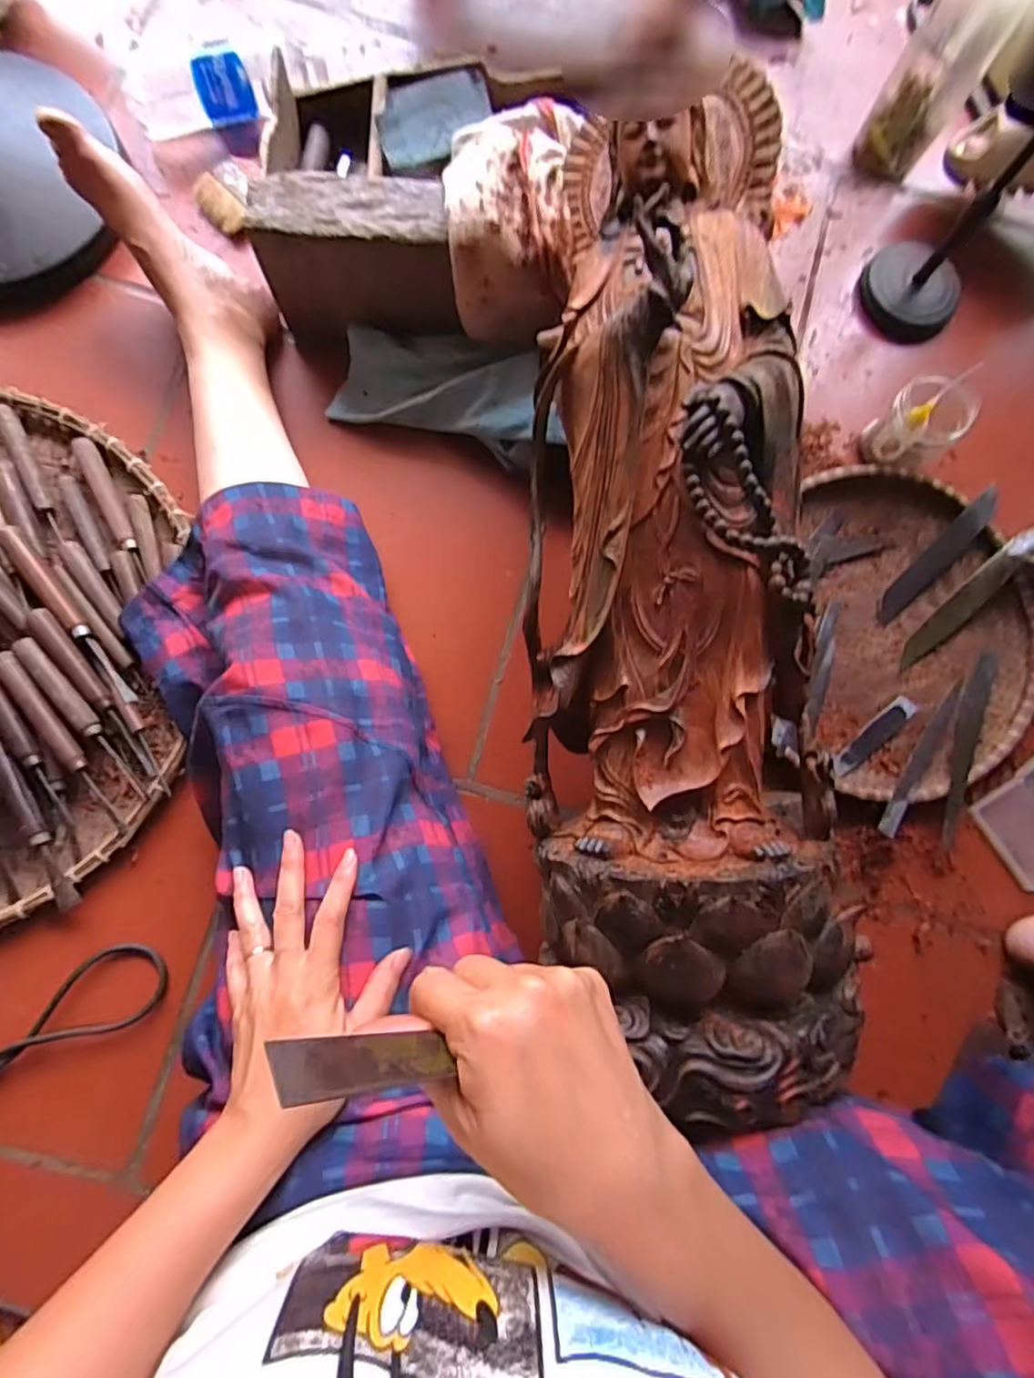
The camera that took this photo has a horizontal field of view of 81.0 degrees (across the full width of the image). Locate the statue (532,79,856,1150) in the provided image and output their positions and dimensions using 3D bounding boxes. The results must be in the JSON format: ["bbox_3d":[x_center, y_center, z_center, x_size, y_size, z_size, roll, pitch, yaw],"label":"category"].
[{"bbox_3d":[0.122,-0.065,0.435,0.216,0.151,0.677,-2,82,-5],"label":"statue"}]

